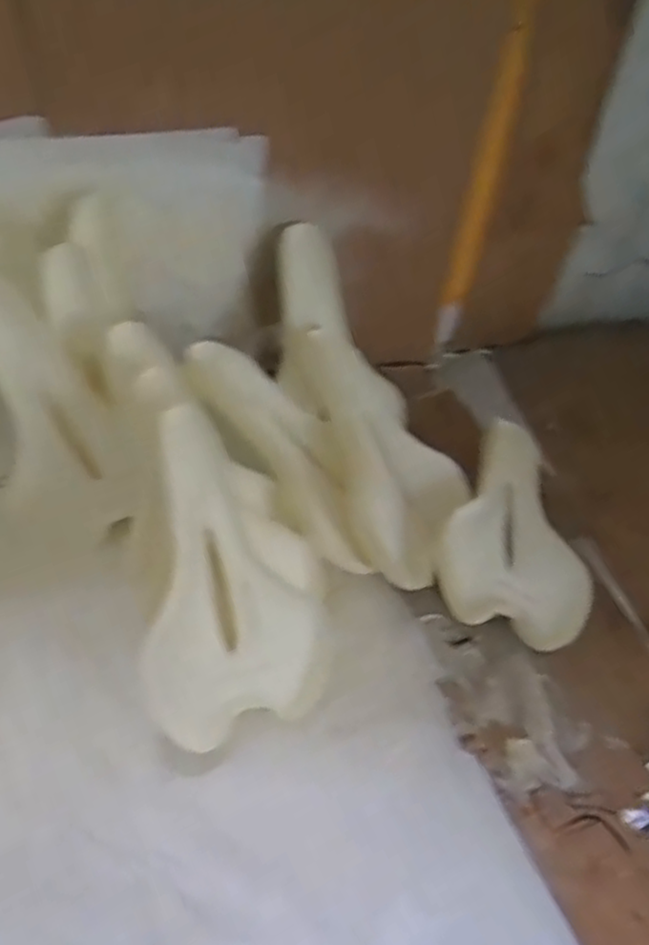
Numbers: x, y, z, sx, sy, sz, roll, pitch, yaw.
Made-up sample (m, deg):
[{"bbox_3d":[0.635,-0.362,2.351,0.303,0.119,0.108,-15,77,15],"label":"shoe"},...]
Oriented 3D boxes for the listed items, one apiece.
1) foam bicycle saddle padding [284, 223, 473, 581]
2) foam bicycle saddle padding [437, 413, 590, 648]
[{"bbox_3d":[0.044,-0.071,0.739,0.135,0.062,0.363,-20,83,-21],"label":"foam bicycle saddle padding"},{"bbox_3d":[0.194,0.059,0.757,0.152,0.066,0.245,13,50,5],"label":"foam bicycle saddle padding"}]

